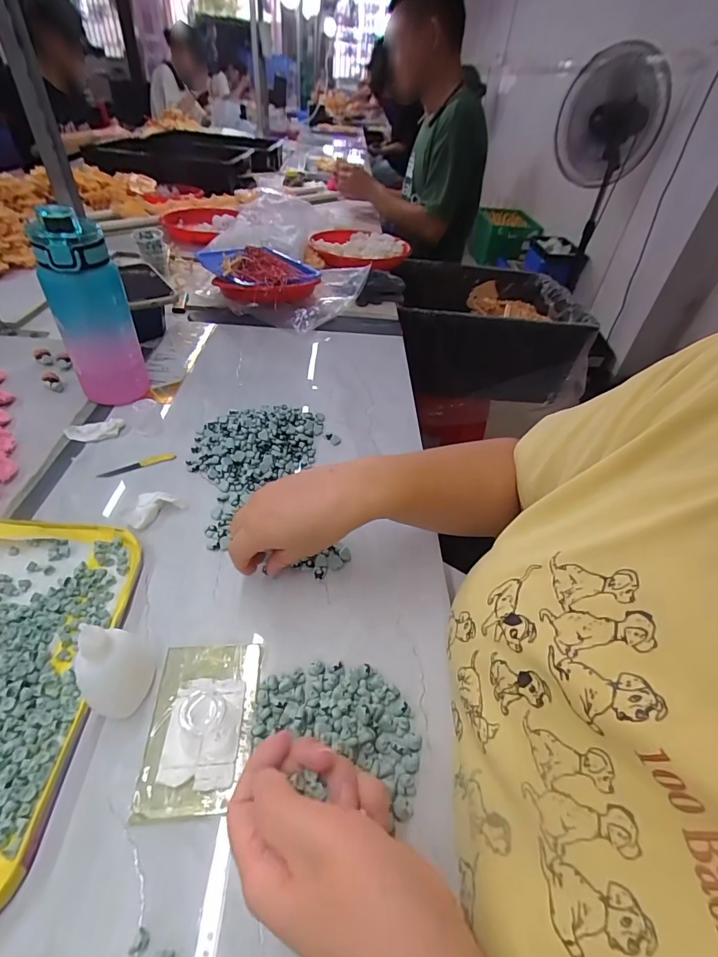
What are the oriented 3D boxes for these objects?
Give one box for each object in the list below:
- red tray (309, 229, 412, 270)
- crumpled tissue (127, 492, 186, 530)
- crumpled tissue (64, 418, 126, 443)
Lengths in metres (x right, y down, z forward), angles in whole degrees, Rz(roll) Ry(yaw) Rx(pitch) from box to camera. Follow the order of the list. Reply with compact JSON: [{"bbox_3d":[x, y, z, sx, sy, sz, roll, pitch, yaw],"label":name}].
[{"bbox_3d":[0.001,-0.569,1.069,0.237,0.040,0.258,31,48,26],"label":"red tray"},{"bbox_3d":[-0.198,0.031,0.424,0.042,0.017,0.040,3,44,-5],"label":"crumpled tissue"},{"bbox_3d":[-0.312,-0.056,0.511,0.060,0.009,0.032,-10,46,-18],"label":"crumpled tissue"}]

